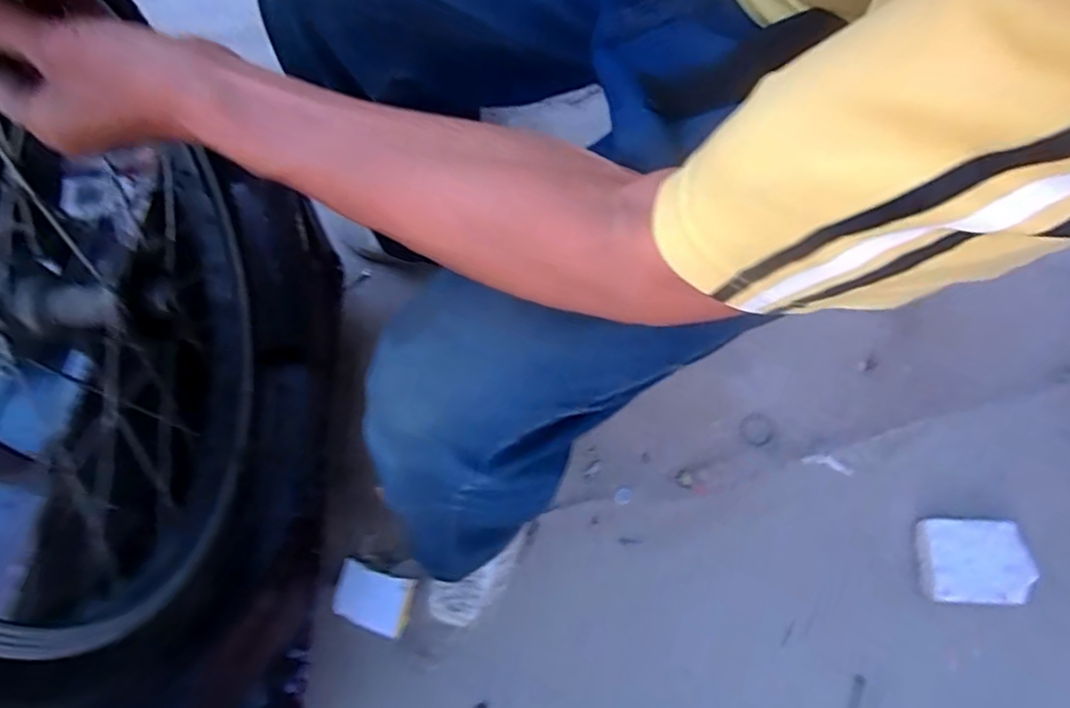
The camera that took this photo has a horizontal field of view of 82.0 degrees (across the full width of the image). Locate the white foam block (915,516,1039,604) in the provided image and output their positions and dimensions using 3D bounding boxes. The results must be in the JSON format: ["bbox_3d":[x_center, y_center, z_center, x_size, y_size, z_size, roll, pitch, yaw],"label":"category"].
[{"bbox_3d":[0.574,0.269,0.805,0.130,0.059,0.106,4,76,1],"label":"white foam block"}]

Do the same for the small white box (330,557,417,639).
[{"bbox_3d":[-0.209,0.311,0.784,0.100,0.012,0.070,16,77,4],"label":"small white box"}]

